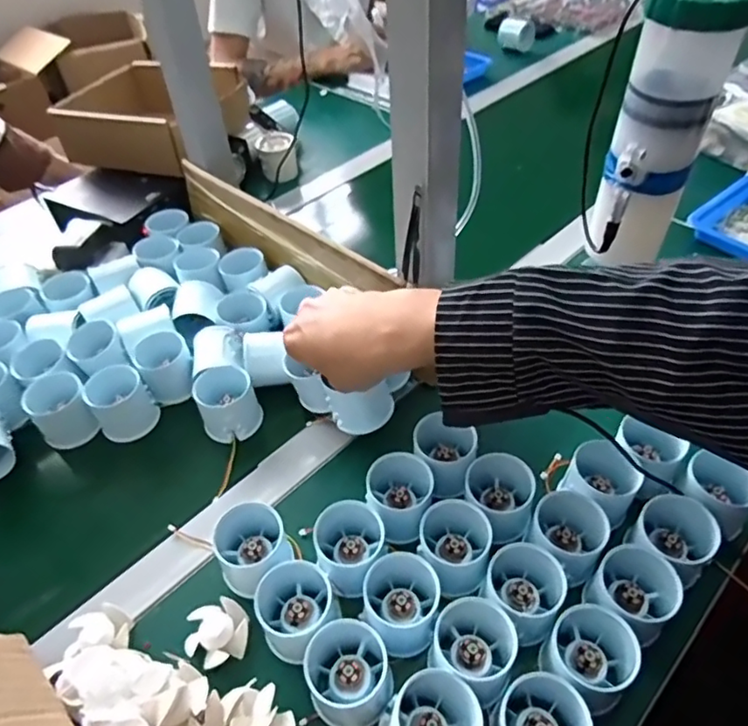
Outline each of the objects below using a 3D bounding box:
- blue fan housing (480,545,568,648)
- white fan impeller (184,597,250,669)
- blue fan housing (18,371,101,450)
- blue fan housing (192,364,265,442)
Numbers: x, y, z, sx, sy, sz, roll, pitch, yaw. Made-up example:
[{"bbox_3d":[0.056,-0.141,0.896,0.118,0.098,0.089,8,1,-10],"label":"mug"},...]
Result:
[{"bbox_3d":[0.103,0.159,0.407,0.053,0.050,0.053,-2,46,2],"label":"blue fan housing"},{"bbox_3d":[-0.111,0.191,0.415,0.043,0.013,0.041,-2,46,2],"label":"white fan impeller"},{"bbox_3d":[-0.296,0.045,0.553,0.050,0.053,0.048,-2,46,2],"label":"blue fan housing"},{"bbox_3d":[-0.135,0.039,0.543,0.053,0.052,0.051,-2,46,2],"label":"blue fan housing"}]

